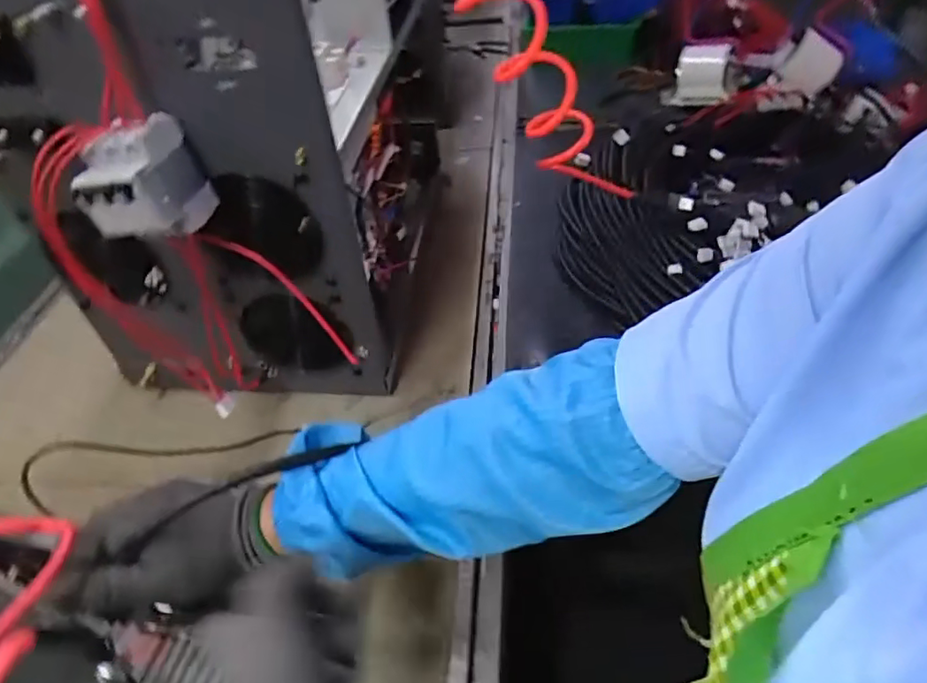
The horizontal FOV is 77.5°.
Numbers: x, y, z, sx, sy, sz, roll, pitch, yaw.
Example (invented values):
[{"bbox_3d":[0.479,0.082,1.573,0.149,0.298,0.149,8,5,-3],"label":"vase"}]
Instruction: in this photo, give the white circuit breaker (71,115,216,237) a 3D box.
[{"bbox_3d":[-0.238,-0.119,0.428,0.066,0.072,0.071,1,45,8],"label":"white circuit breaker"}]

